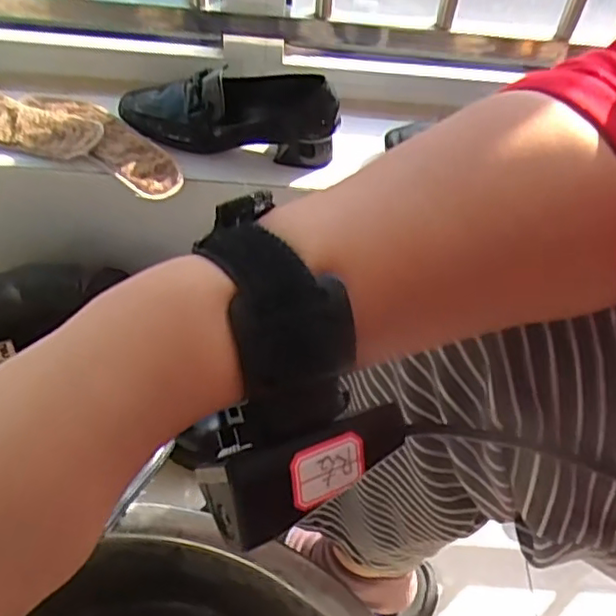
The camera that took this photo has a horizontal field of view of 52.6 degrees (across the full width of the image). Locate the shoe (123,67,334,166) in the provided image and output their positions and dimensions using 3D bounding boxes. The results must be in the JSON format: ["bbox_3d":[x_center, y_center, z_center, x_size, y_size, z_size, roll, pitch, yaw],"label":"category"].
[{"bbox_3d":[-0.093,-0.230,0.716,0.256,0.069,0.092,8,51,1],"label":"shoe"}]

